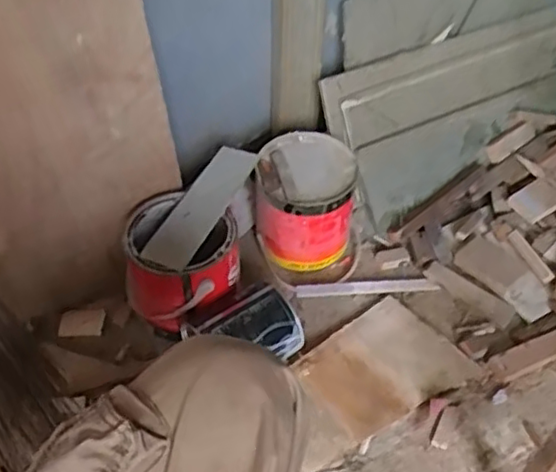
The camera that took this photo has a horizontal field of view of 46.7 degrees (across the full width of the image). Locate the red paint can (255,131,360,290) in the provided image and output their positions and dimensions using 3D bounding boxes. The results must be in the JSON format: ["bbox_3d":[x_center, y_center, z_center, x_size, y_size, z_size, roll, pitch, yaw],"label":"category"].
[{"bbox_3d":[0.047,-0.042,0.992,0.157,0.160,0.170,1,47,2],"label":"red paint can"}]

